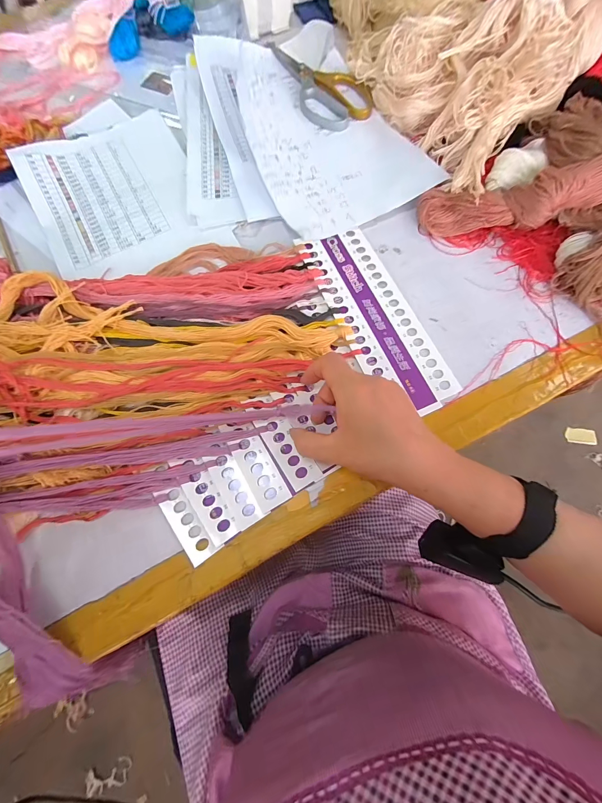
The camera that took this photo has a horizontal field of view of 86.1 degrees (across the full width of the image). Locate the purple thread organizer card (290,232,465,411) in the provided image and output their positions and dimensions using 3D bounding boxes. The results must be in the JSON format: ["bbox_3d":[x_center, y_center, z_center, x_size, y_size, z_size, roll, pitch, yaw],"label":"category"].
[{"bbox_3d":[0.083,-0.096,0.354,0.083,0.004,0.231,-22,74,-10],"label":"purple thread organizer card"}]

